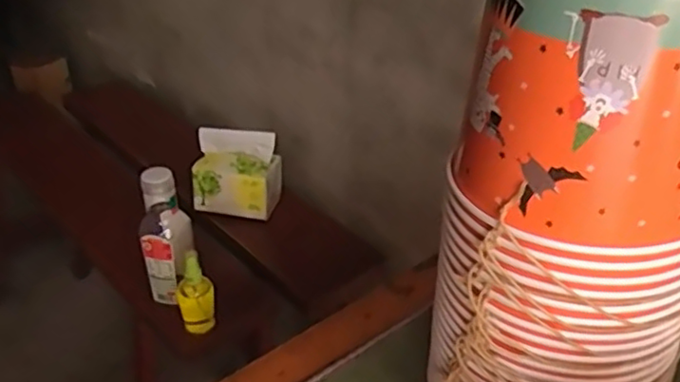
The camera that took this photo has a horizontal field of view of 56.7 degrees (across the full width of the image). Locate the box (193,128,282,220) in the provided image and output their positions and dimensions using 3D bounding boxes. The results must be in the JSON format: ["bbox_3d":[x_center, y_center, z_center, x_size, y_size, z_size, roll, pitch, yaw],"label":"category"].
[{"bbox_3d":[-0.173,-0.030,1.053,0.138,0.133,0.076,1,32,-1],"label":"box"}]

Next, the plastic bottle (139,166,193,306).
[{"bbox_3d":[-0.233,0.063,0.848,0.067,0.196,0.051,-9,34,-17],"label":"plastic bottle"}]

